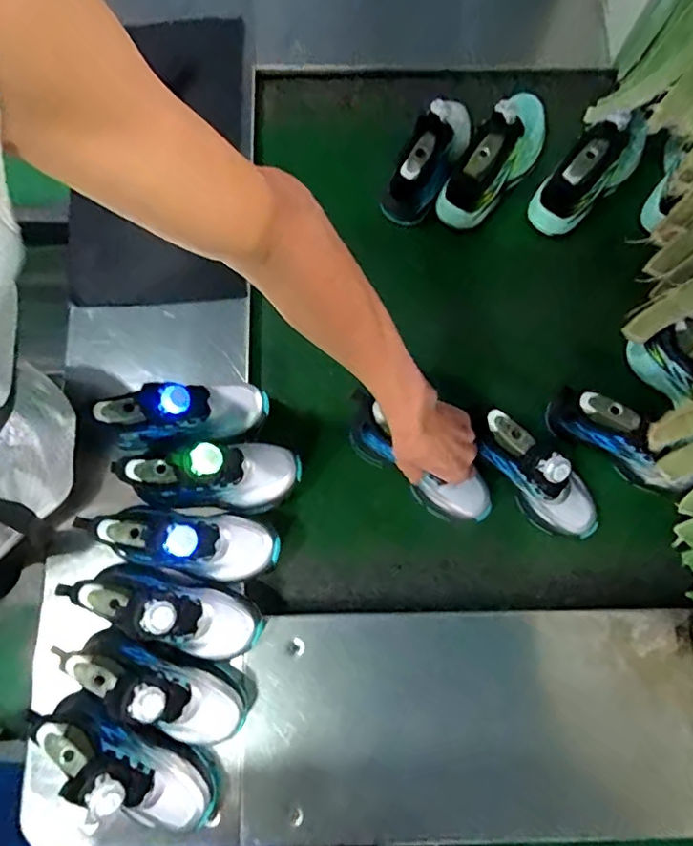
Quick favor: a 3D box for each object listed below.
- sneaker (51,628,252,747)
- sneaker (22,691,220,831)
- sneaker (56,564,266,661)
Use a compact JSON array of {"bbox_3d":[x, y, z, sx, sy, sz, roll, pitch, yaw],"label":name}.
[{"bbox_3d":[-0.197,0.282,0.572,0.200,0.087,0.080,30,79,-18],"label":"sneaker"},{"bbox_3d":[-0.223,0.355,0.557,0.200,0.099,0.085,36,79,-14],"label":"sneaker"},{"bbox_3d":[-0.195,0.207,0.597,0.192,0.115,0.075,18,79,3],"label":"sneaker"}]

